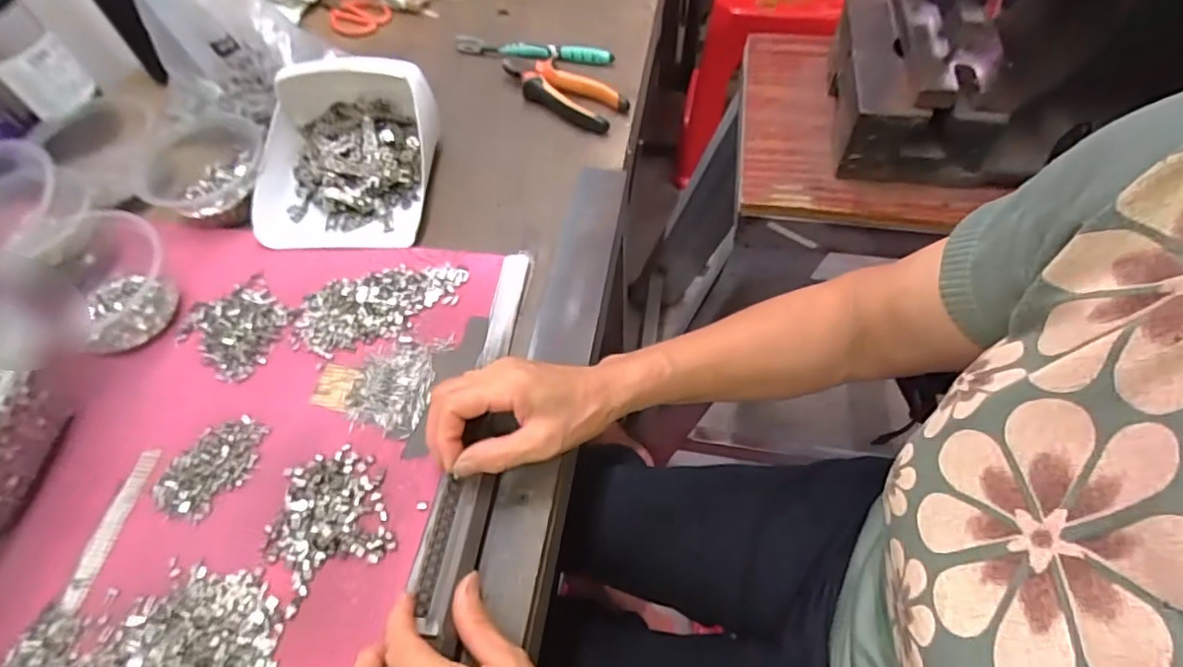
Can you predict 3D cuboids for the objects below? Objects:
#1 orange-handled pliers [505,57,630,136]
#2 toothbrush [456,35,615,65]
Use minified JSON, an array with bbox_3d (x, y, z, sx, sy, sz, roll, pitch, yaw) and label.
[{"bbox_3d":[-0.038,-0.261,0.622,0.152,0.026,0.055,32,64,20],"label":"orange-handled pliers"},{"bbox_3d":[-0.068,-0.327,0.670,0.188,0.020,0.018,10,59,8],"label":"toothbrush"}]

